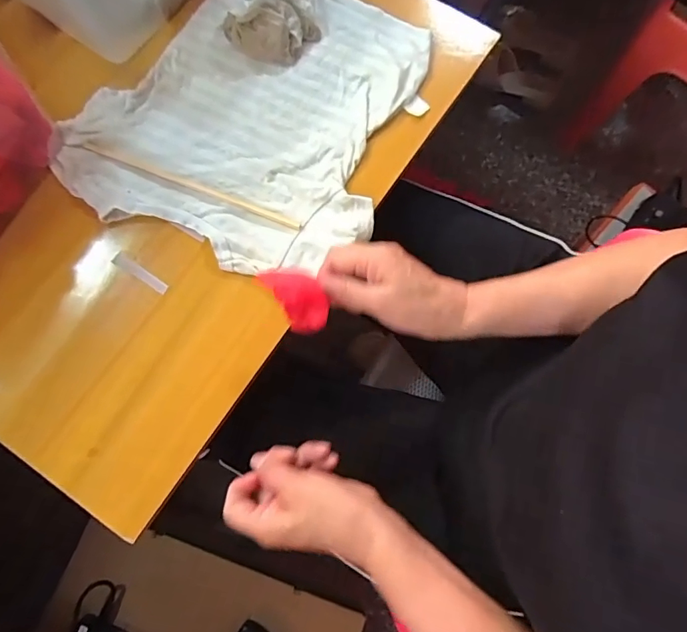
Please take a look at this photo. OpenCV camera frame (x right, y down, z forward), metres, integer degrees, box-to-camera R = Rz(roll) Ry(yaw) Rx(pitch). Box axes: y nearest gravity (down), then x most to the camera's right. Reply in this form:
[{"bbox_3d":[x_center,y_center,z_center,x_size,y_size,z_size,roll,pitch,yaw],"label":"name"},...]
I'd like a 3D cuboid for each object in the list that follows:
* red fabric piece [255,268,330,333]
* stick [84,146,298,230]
[{"bbox_3d":[-0.035,-0.015,0.371,0.035,0.010,0.057,-37,97,-16],"label":"red fabric piece"},{"bbox_3d":[-0.146,-0.124,0.456,0.224,0.004,0.009,21,77,5],"label":"stick"}]

